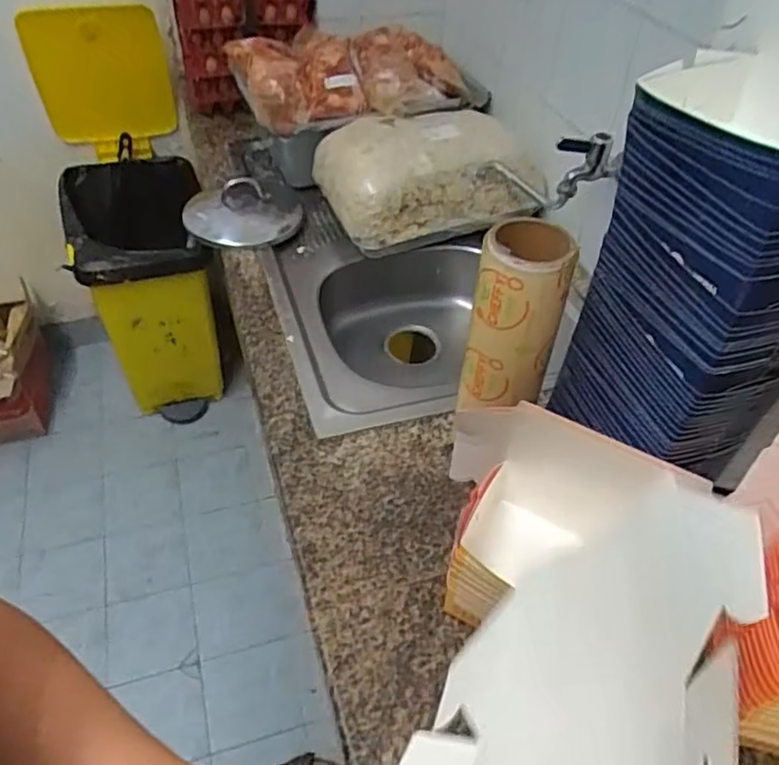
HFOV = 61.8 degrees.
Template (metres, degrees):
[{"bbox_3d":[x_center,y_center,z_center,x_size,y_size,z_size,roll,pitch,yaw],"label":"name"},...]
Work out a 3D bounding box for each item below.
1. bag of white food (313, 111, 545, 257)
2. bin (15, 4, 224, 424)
[{"bbox_3d":[0.067,-0.369,1.187,0.397,0.176,0.222,0,46,-3],"label":"bag of white food"},{"bbox_3d":[-0.659,-0.344,1.740,0.318,1.092,0.420,-12,47,-15],"label":"bin"}]

